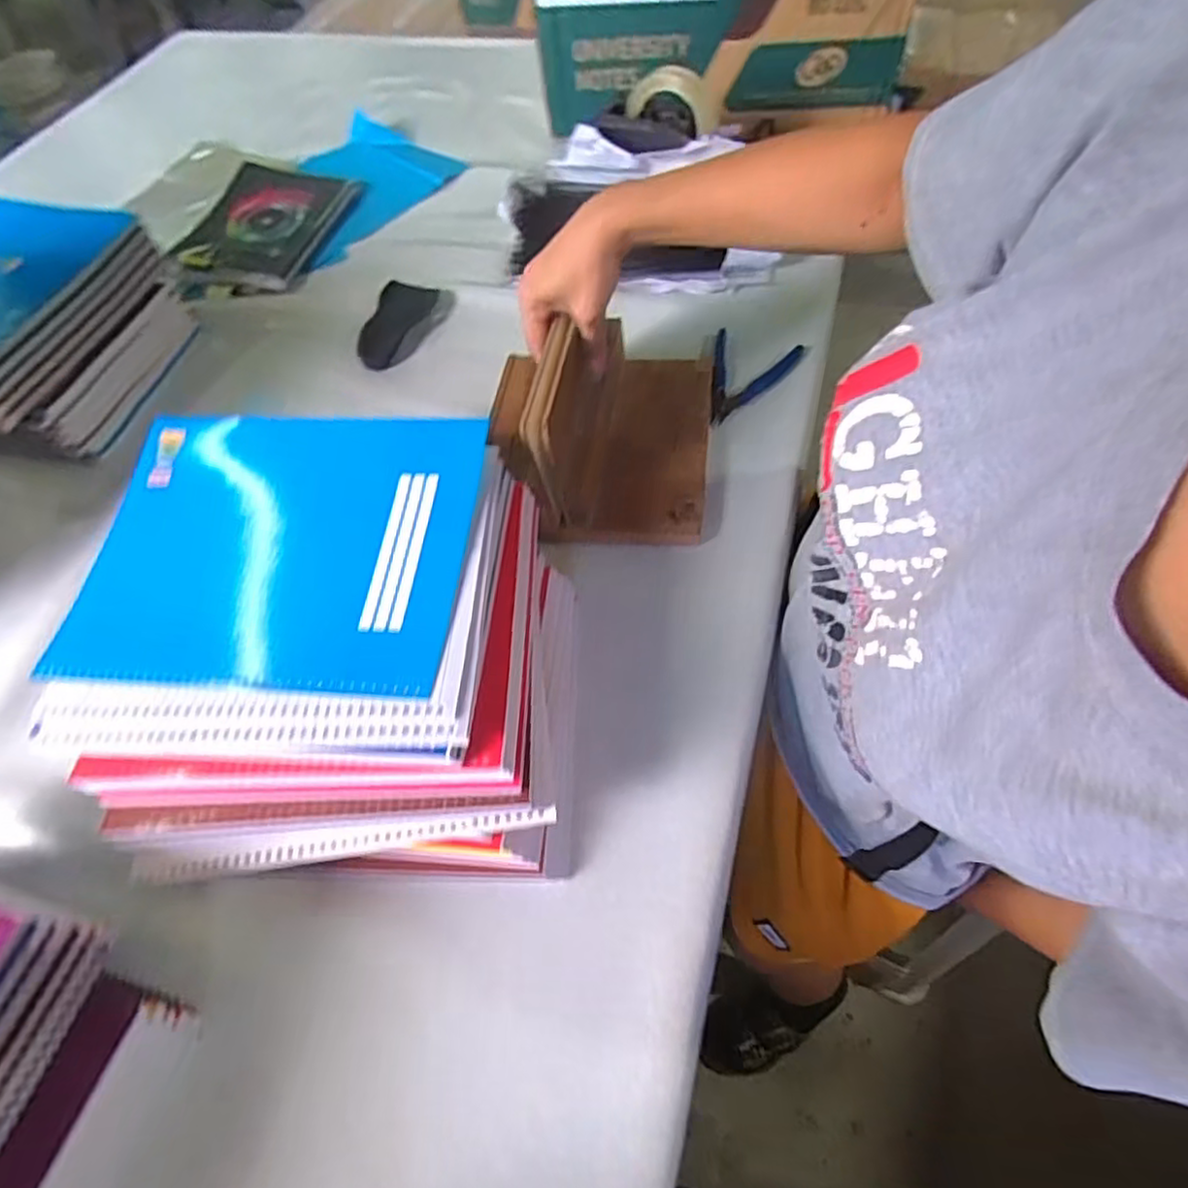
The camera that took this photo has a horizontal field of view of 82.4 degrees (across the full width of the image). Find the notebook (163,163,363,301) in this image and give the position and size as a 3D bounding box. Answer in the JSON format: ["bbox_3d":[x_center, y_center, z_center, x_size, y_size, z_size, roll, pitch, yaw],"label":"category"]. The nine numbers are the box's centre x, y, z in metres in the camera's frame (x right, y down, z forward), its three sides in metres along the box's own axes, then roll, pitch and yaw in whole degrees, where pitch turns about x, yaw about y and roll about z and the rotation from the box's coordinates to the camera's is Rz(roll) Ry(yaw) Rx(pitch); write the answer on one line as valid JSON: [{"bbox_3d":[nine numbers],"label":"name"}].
[{"bbox_3d":[-0.410,-0.454,0.841,0.172,0.025,0.257,8,59,10],"label":"notebook"}]

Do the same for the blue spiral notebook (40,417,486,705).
[{"bbox_3d":[-0.204,-0.033,0.432,0.247,0.020,0.194,2,64,5],"label":"blue spiral notebook"}]

